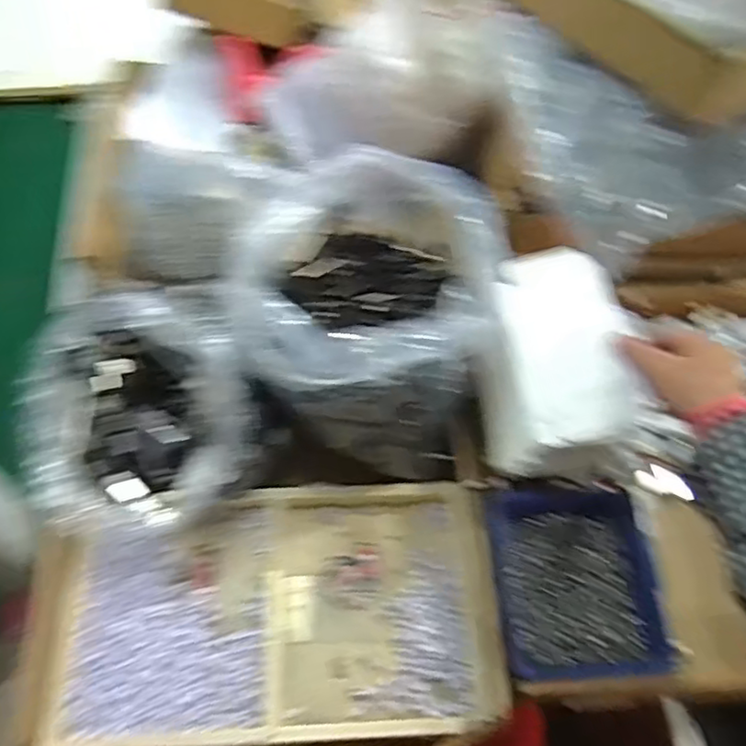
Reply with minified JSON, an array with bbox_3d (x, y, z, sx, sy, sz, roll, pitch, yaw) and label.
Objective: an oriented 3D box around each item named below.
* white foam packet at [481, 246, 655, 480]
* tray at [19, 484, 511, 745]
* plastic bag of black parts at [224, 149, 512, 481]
[{"bbox_3d":[0.152,-0.005,0.570,0.112,0.076,0.202,-2,59,-3],"label":"white foam packet"},{"bbox_3d":[-0.080,0.196,0.530,0.347,0.044,0.221,-2,59,-3],"label":"tray"},{"bbox_3d":[-0.002,-0.051,0.569,0.200,0.172,0.200,15,59,7],"label":"plastic bag of black parts"}]

